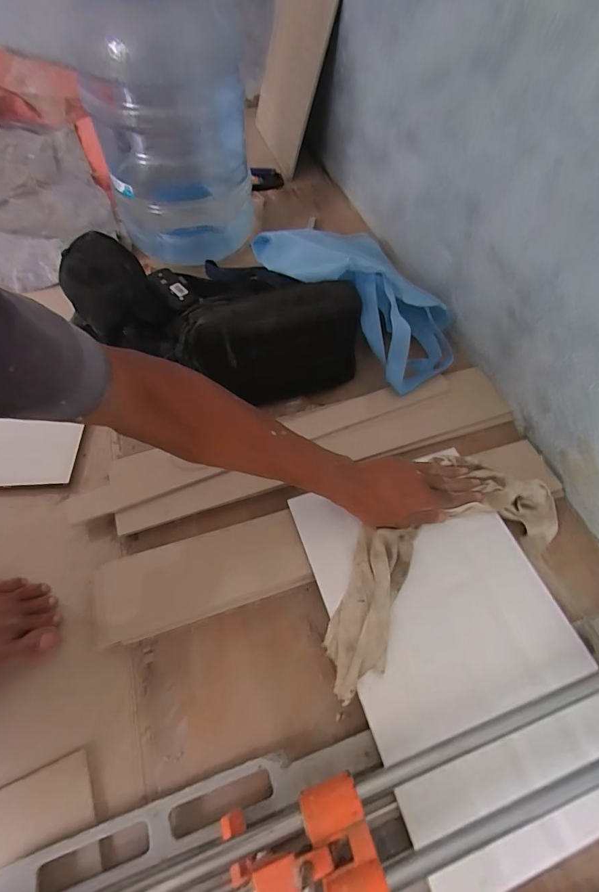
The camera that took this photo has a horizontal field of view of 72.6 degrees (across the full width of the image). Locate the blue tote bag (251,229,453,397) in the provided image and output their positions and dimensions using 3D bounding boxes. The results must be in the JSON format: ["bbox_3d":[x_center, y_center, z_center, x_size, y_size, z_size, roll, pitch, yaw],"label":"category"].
[{"bbox_3d":[0.088,-0.252,0.644,0.378,0.132,0.182,36,64,1],"label":"blue tote bag"}]

